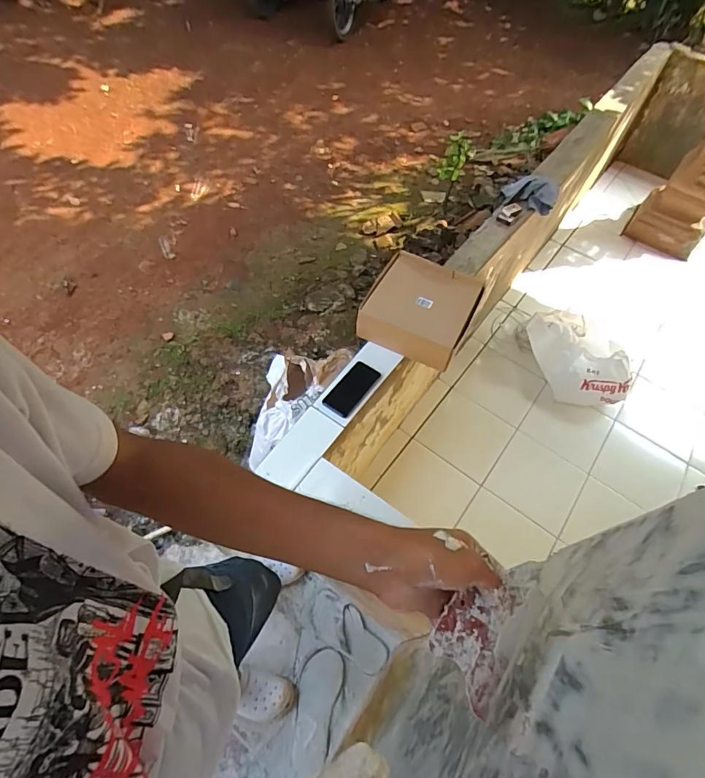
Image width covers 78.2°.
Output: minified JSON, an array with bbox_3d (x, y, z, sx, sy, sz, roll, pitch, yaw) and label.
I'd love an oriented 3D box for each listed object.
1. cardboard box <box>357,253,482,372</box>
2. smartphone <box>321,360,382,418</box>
[{"bbox_3d":[0.181,-0.218,1.168,0.274,0.088,0.293,22,60,8],"label":"cardboard box"},{"bbox_3d":[-0.002,0.000,1.080,0.083,0.011,0.156,26,62,26],"label":"smartphone"}]

